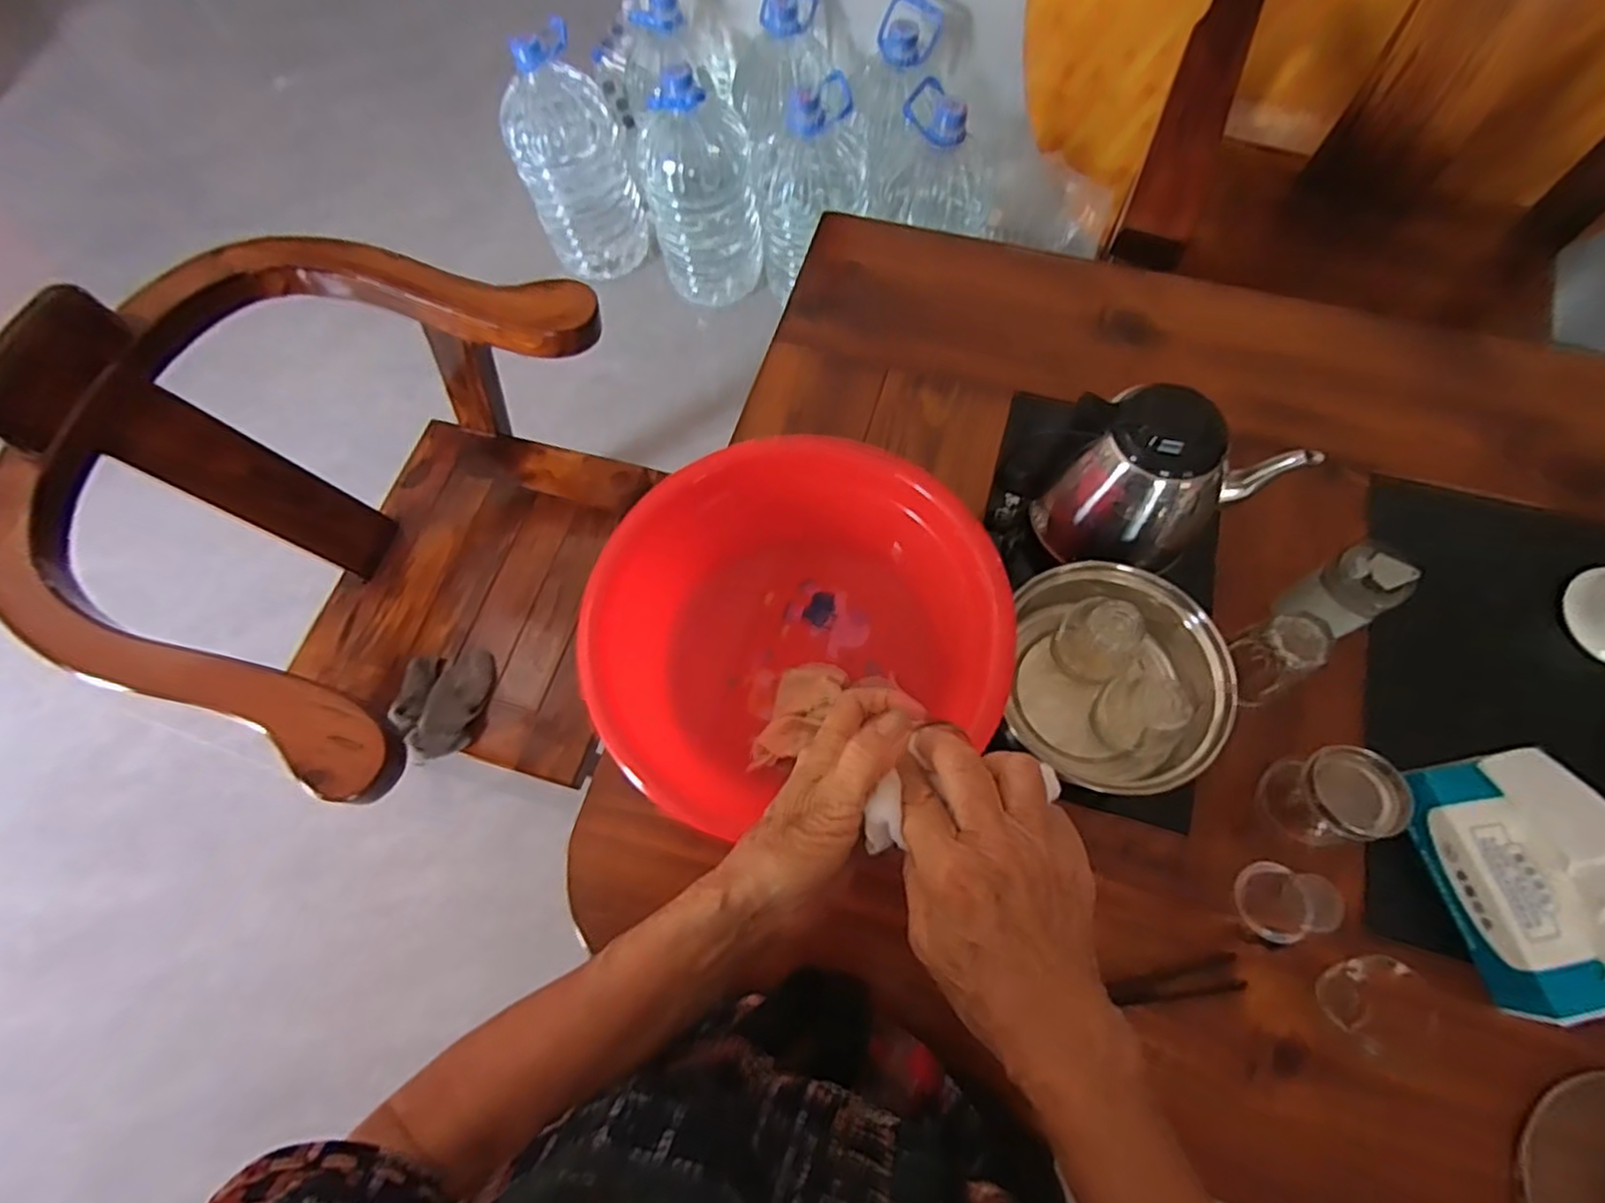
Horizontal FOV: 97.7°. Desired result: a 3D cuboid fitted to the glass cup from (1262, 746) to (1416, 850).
[{"bbox_3d":[0.374,0.139,0.498,0.059,0.074,0.060,-1,68,2],"label":"glass cup"}]

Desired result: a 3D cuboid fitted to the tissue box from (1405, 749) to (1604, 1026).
[{"bbox_3d":[0.475,0.180,0.455,0.078,0.092,0.155,-14,68,-4],"label":"tissue box"}]

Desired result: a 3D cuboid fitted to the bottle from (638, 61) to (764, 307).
[{"bbox_3d":[-0.218,-0.870,1.494,0.225,0.444,0.169,-12,68,-3],"label":"bottle"}]

